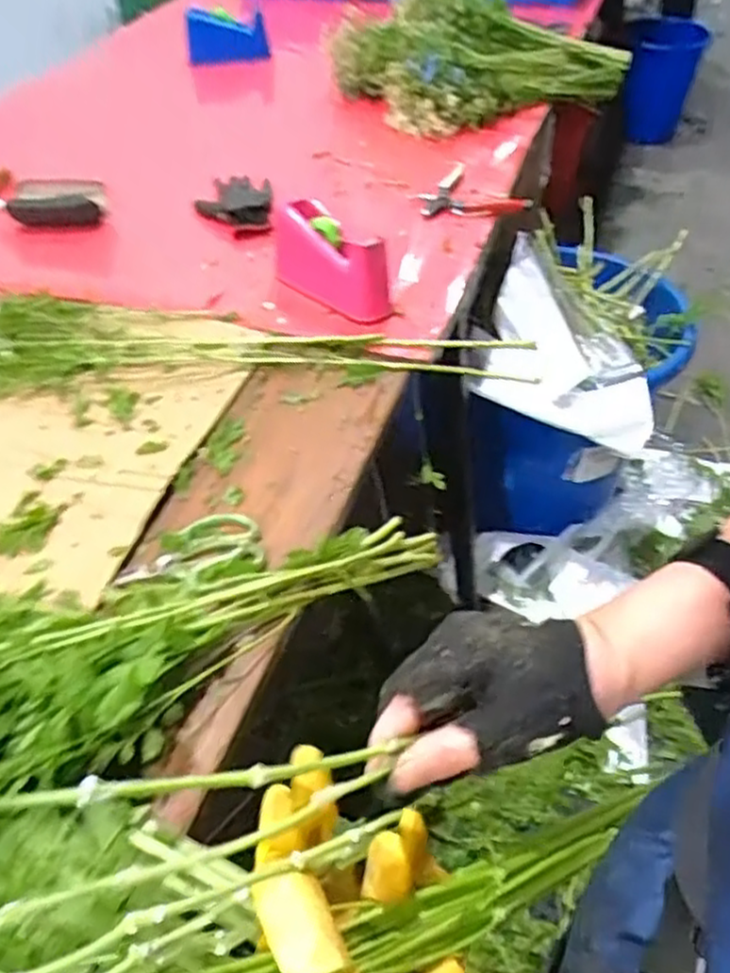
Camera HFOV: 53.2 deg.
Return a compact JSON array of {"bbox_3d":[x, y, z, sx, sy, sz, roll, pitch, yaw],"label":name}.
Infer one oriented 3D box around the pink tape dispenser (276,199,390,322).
[{"bbox_3d":[-0.051,-0.311,1.006,0.202,0.104,0.053,35,56,29],"label":"pink tape dispenser"}]

